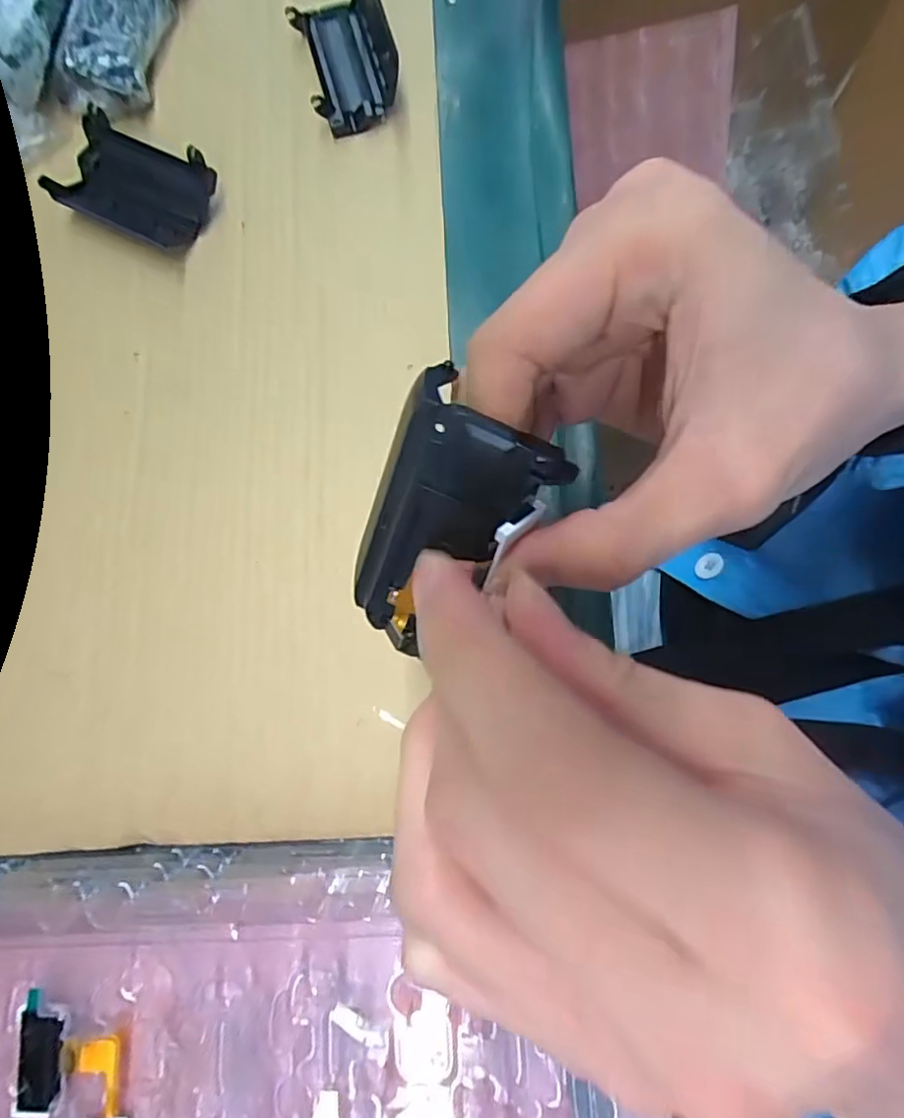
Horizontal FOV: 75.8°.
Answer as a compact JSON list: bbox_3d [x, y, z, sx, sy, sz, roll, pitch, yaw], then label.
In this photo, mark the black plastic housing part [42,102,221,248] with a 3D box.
[{"bbox_3d":[-0.157,-0.183,0.285,0.072,0.026,0.043,26,82,9],"label":"black plastic housing part"}]

